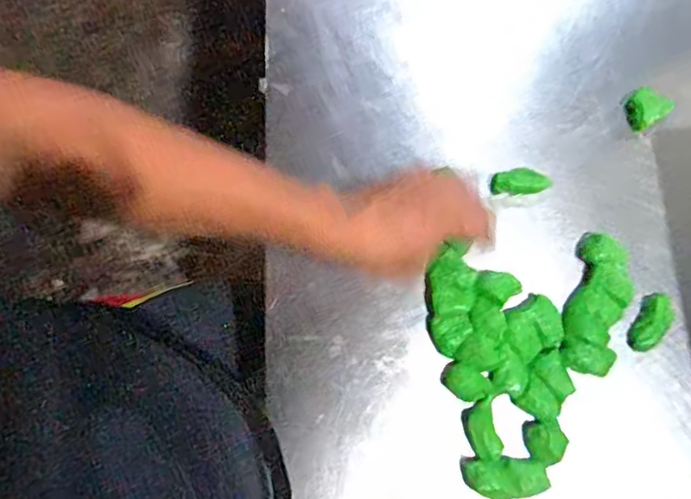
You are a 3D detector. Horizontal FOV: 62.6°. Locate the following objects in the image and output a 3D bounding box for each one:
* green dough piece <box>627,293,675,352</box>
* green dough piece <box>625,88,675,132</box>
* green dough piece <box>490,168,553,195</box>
[{"bbox_3d":[0.281,0.068,0.521,0.027,0.015,0.059,34,77,9],"label":"green dough piece"},{"bbox_3d":[0.300,-0.140,0.569,0.042,0.016,0.035,-32,77,-8],"label":"green dough piece"},{"bbox_3d":[0.168,-0.065,0.552,0.055,0.020,0.024,-3,74,0],"label":"green dough piece"}]

